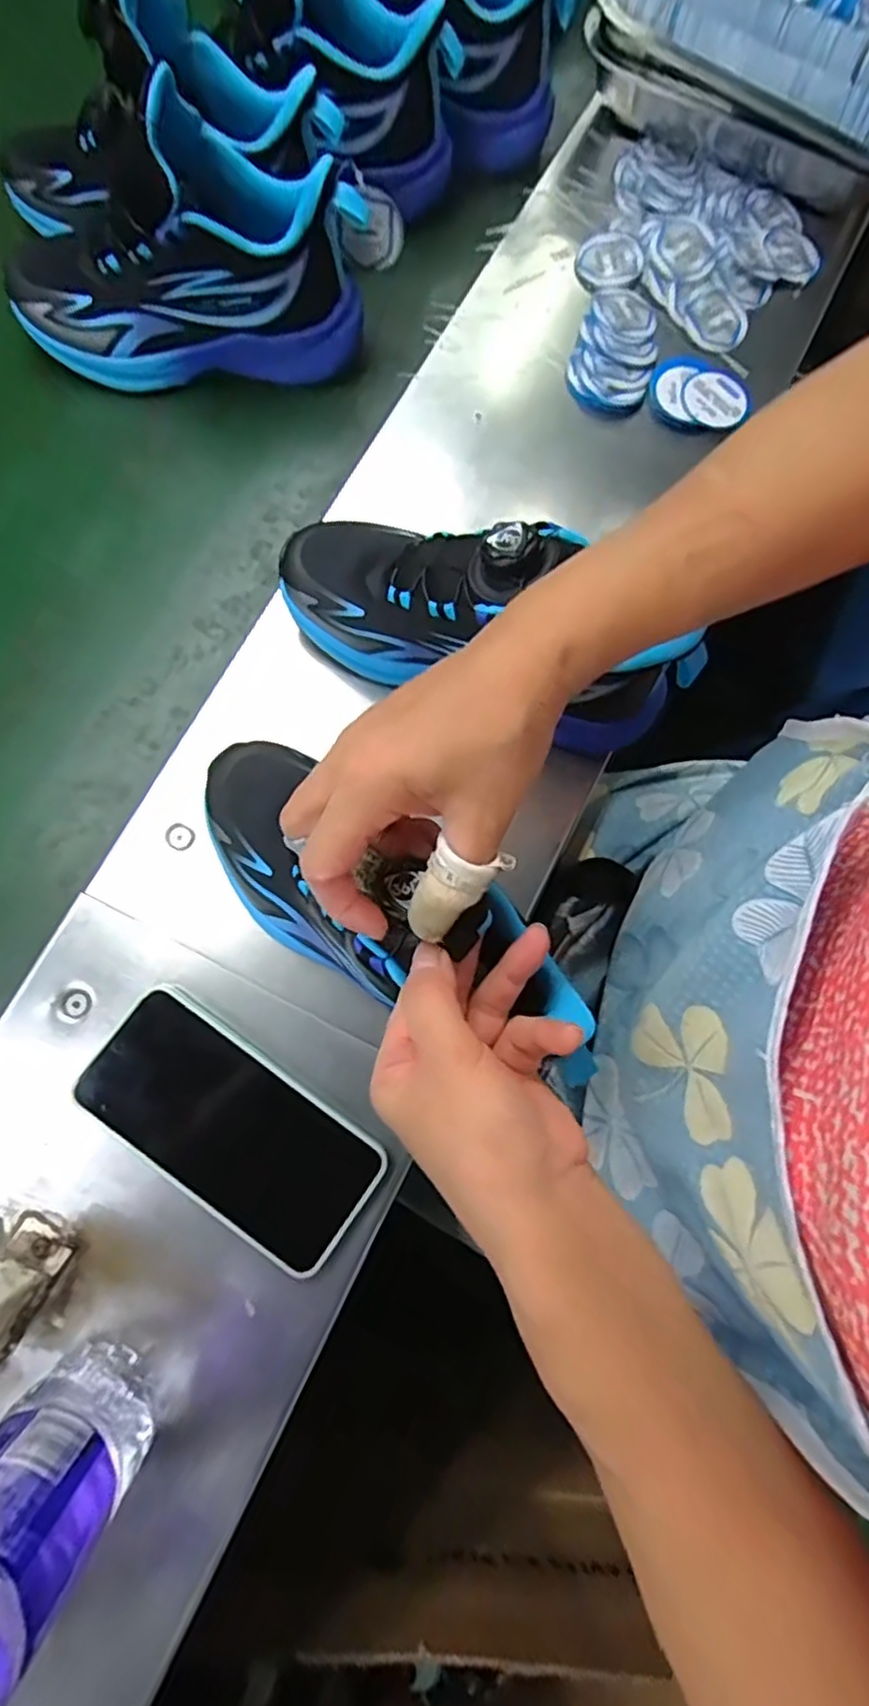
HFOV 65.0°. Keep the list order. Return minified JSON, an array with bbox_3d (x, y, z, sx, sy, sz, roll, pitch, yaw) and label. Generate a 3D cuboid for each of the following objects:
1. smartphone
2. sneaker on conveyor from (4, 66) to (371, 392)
[{"bbox_3d":[-0.108,0.145,0.360,0.158,0.016,0.077,35,79,5],"label":"smartphone"},{"bbox_3d":[-0.163,-0.382,0.447,0.234,0.136,0.087,3,78,-1],"label":"sneaker on conveyor"}]

